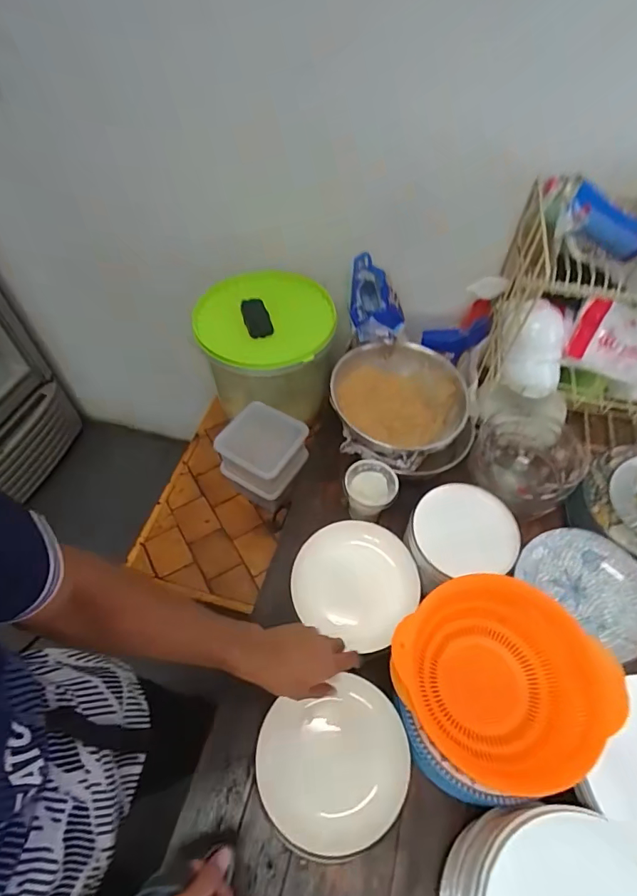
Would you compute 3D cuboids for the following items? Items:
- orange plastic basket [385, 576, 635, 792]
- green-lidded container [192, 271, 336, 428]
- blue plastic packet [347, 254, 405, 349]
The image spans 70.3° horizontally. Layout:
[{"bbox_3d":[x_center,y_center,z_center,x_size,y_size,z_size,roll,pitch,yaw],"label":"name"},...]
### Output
[{"bbox_3d":[0.217,0.295,0.576,0.202,0.145,0.229,-34,62,-22],"label":"orange plastic basket"},{"bbox_3d":[-0.110,-0.207,1.013,0.266,0.260,0.269,3,55,1],"label":"green-lidded container"},{"bbox_3d":[0.116,-0.292,0.889,0.106,0.087,0.167,6,55,3],"label":"blue plastic packet"}]

